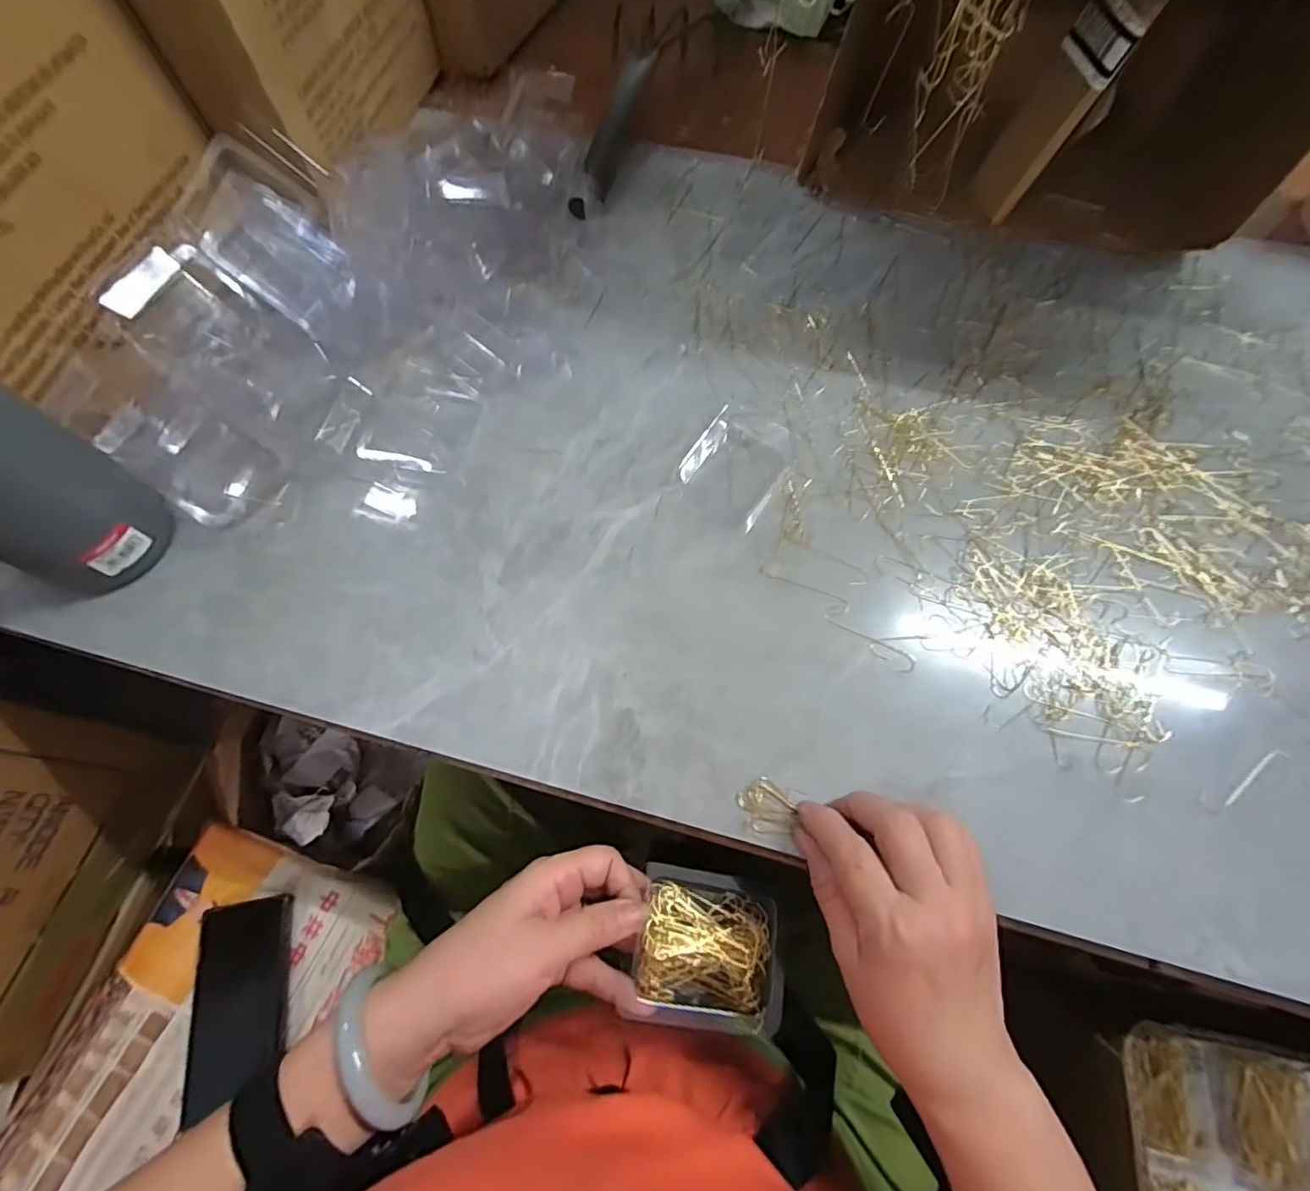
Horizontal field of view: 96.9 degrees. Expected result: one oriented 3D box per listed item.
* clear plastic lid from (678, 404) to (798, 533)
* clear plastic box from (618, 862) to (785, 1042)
[{"bbox_3d":[0.062,-0.099,0.413,0.062,0.018,0.092,30,69,12],"label":"clear plastic lid"},{"bbox_3d":[0.031,0.198,0.323,0.080,0.023,0.076,10,66,4],"label":"clear plastic box"}]

